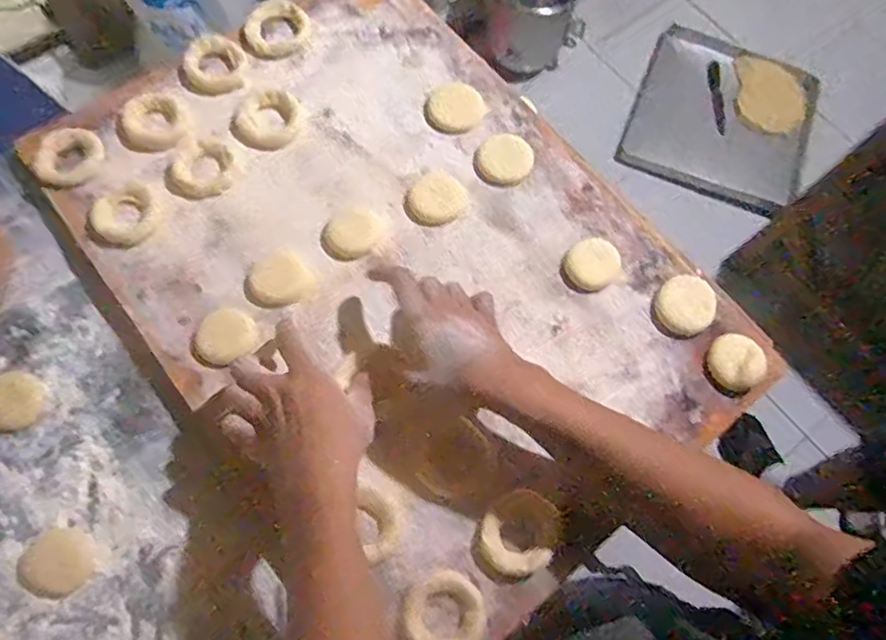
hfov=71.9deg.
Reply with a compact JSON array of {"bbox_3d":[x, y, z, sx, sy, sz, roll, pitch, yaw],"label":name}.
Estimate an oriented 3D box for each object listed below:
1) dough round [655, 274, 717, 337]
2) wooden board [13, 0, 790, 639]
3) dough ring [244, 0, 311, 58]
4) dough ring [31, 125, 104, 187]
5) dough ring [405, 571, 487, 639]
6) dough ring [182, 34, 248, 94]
[{"bbox_3d":[0.219,-0.015,0.549,0.049,0.011,0.058,43,76,11],"label":"dough round"},{"bbox_3d":[-0.049,-0.065,0.562,0.424,0.038,0.601,-37,77,-13],"label":"wooden board"},{"bbox_3d":[-0.173,-0.307,0.638,0.066,0.013,0.062,1,72,-2],"label":"dough ring"},{"bbox_3d":[-0.351,-0.153,0.575,0.062,0.020,0.048,-41,78,-14],"label":"dough ring"},{"bbox_3d":[0.002,0.221,0.460,0.057,0.011,0.057,1,72,-2],"label":"dough ring"},{"bbox_3d":[-0.230,-0.258,0.622,0.060,0.013,0.069,-31,76,-11],"label":"dough ring"}]

